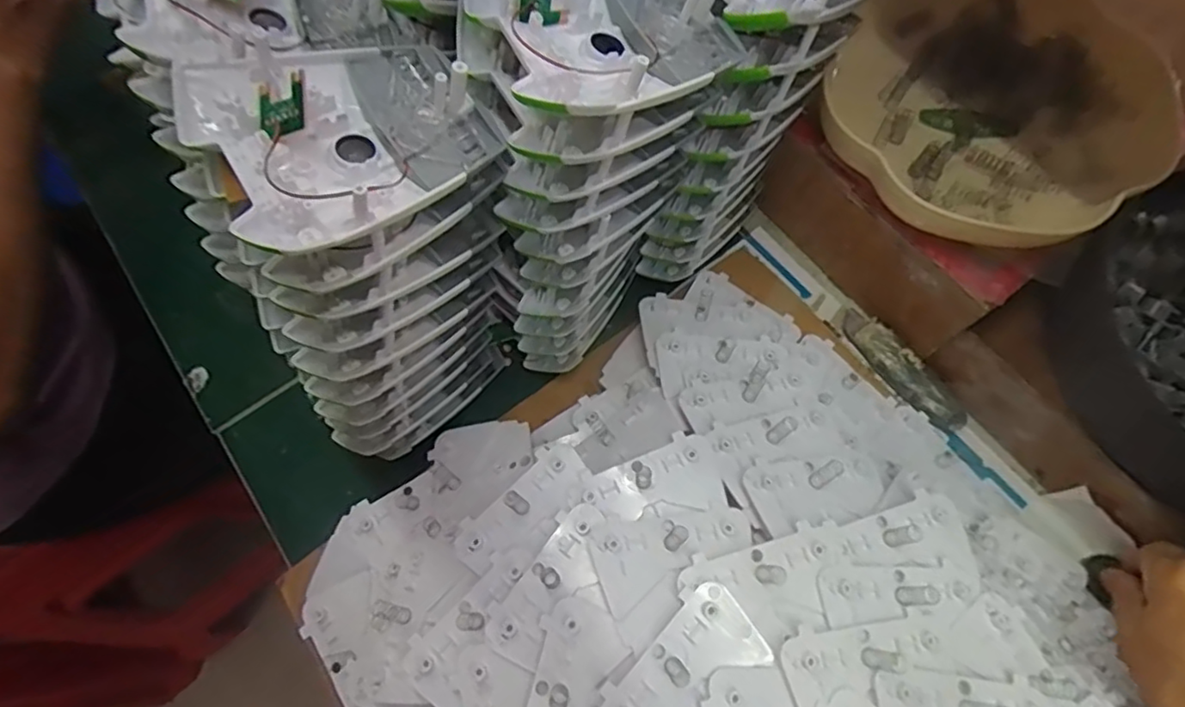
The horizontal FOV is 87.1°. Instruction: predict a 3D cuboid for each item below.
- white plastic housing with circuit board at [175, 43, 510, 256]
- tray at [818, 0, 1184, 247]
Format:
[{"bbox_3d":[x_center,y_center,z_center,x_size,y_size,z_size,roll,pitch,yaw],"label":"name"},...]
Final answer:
[{"bbox_3d":[-0.101,-0.092,0.256,0.105,0.029,0.094,-37,74,-11],"label":"white plastic housing with circuit board"},{"bbox_3d":[0.252,-0.160,0.393,0.189,0.032,0.196,33,74,12],"label":"tray"}]

